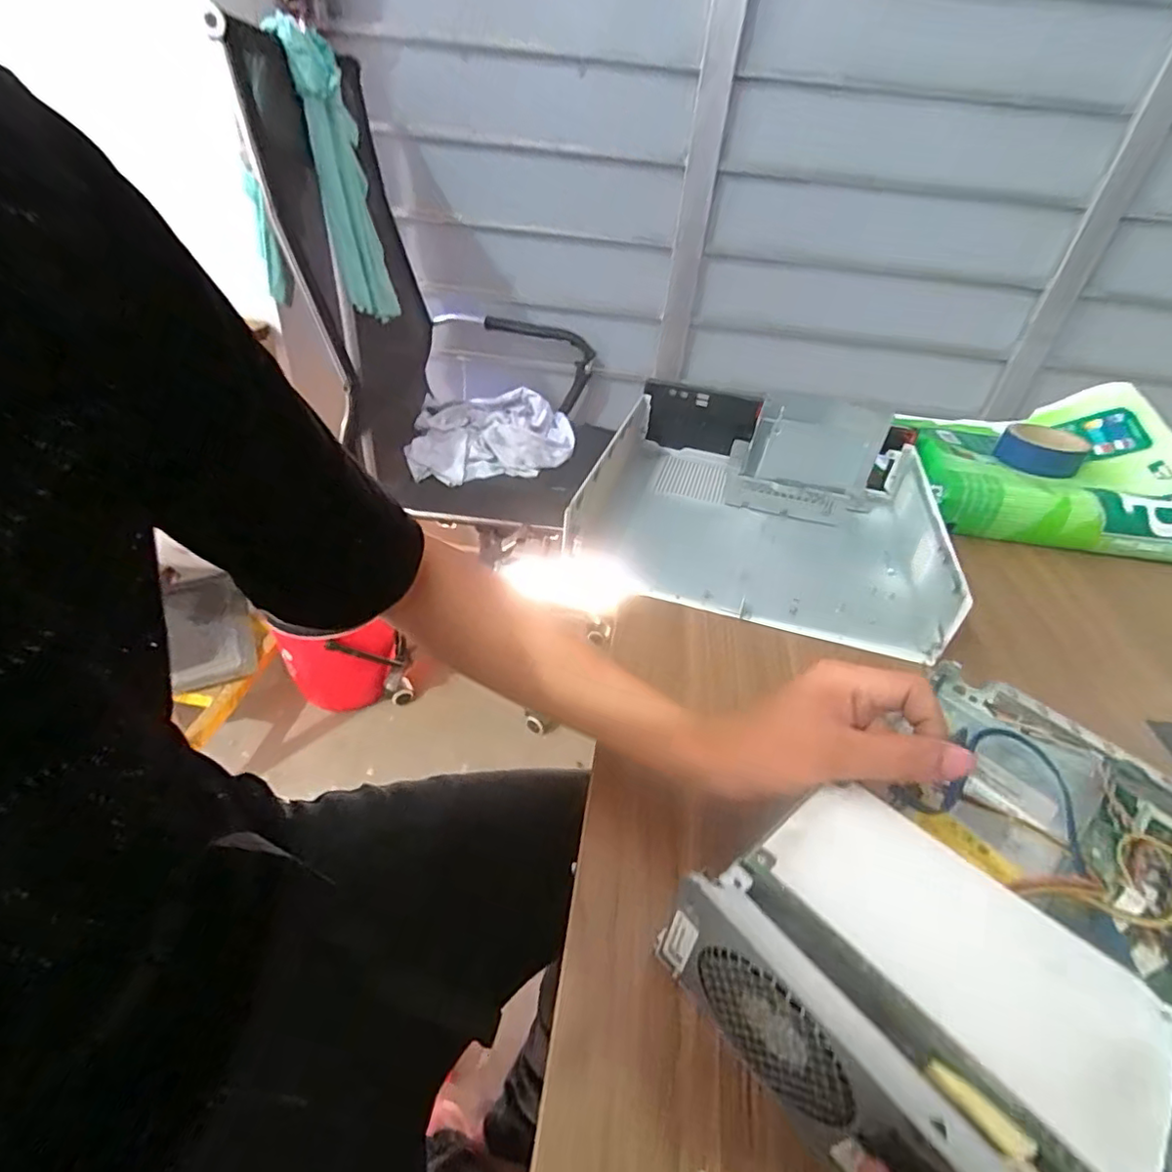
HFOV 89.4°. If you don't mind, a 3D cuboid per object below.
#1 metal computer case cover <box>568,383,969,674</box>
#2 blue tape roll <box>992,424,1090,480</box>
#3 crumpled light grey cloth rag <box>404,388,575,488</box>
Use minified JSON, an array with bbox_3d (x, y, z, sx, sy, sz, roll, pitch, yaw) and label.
[{"bbox_3d":[0.190,-0.097,0.630,0.342,0.095,0.315,15,39,11],"label":"metal computer case cover"},{"bbox_3d":[0.538,-0.161,0.700,0.080,0.034,0.074,4,38,-3],"label":"blue tape roll"},{"bbox_3d":[-0.182,-0.304,1.196,0.385,0.086,0.204,-18,44,-28],"label":"crumpled light grey cloth rag"}]

